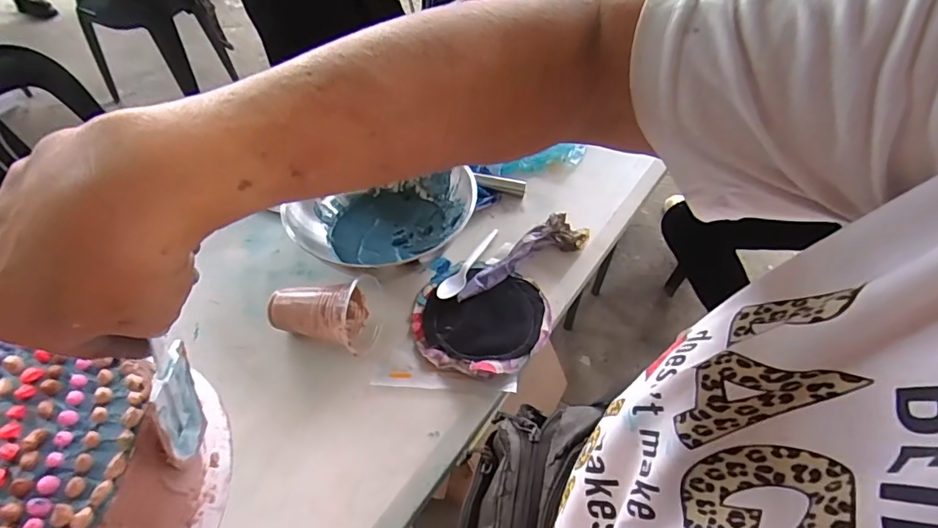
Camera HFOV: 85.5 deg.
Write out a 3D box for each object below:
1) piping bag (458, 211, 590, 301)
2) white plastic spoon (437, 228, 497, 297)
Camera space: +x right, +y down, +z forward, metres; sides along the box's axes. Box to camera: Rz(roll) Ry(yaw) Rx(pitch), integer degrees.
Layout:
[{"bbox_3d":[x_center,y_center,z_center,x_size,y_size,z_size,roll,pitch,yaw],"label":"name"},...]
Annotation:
[{"bbox_3d":[0.065,-0.016,0.662,0.197,0.043,0.048,-25,55,-15],"label":"piping bag"},{"bbox_3d":[-0.003,-0.001,0.673,0.032,0.014,0.127,19,56,18],"label":"white plastic spoon"}]

